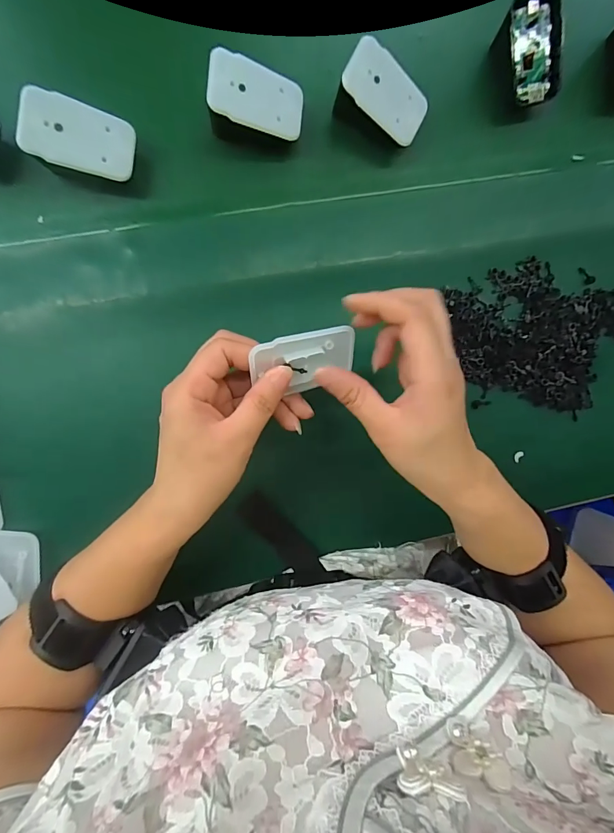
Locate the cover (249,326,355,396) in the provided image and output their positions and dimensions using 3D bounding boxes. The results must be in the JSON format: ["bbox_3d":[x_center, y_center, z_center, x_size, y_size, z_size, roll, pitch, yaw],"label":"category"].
[{"bbox_3d":[0.000,-0.034,0.253,0.067,0.006,0.039,-16,131,-20],"label":"cover"}]

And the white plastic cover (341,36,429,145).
[{"bbox_3d":[0.059,-0.238,0.295,0.068,0.004,0.043,27,92,-28],"label":"white plastic cover"}]

